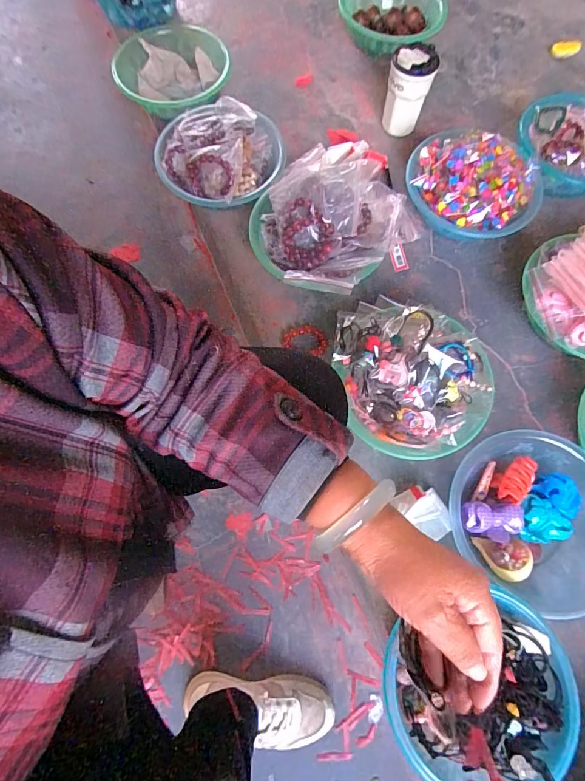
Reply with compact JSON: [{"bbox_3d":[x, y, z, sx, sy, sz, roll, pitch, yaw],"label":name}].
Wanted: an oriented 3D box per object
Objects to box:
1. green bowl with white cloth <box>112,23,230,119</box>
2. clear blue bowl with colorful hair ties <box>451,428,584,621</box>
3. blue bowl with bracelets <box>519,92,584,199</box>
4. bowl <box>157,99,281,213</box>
[{"bbox_3d":[-0.245,-0.679,0.863,0.258,0.080,0.214,32,73,9],"label":"green bowl with white cloth"},{"bbox_3d":[0.349,0.182,0.575,0.229,0.075,0.219,1,71,-2],"label":"clear blue bowl with colorful hair ties"},{"bbox_3d":[0.542,-0.466,0.766,0.209,0.085,0.192,1,71,-2],"label":"blue bowl with bracelets"},{"bbox_3d":[-0.140,-0.453,0.756,0.235,0.075,0.245,-6,71,-4],"label":"bowl"}]

